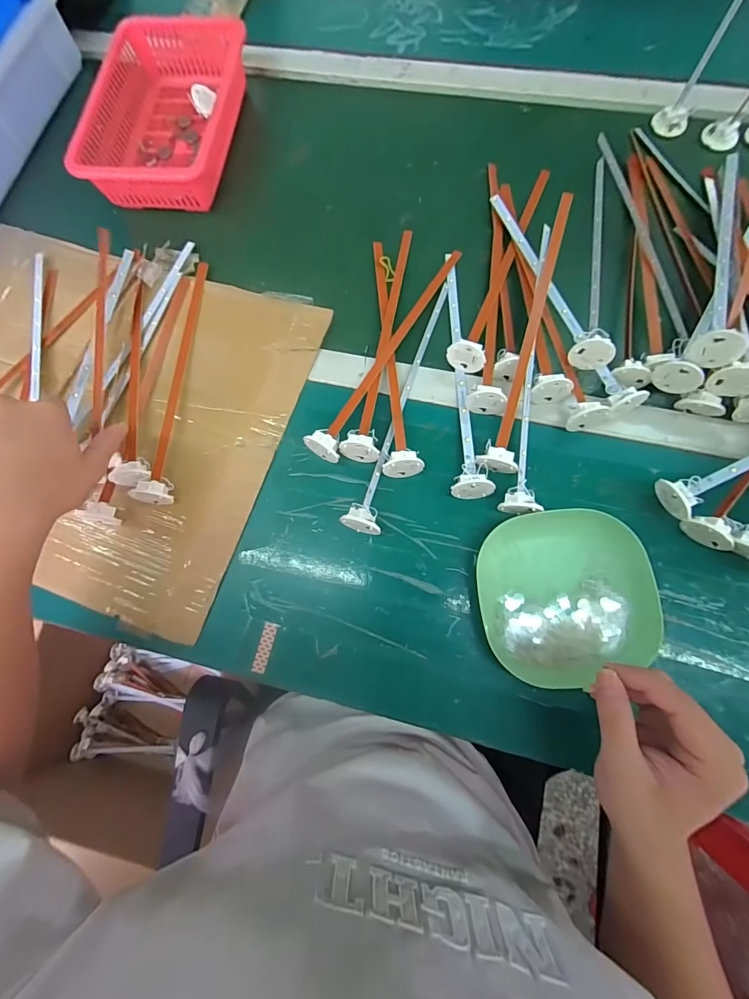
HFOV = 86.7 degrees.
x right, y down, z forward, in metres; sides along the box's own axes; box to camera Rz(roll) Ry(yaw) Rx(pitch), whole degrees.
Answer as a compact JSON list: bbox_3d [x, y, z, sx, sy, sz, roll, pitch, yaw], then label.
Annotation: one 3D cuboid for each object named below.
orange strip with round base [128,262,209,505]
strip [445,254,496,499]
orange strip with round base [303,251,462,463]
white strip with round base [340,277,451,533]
[{"bbox_3d":[-0.208,-0.138,0.416,0.030,0.030,0.290,2,76,4],"label":"orange strip with round base"},{"bbox_3d":[0.095,-0.139,0.402,0.035,0.036,0.279,1,76,4],"label":"strip"},{"bbox_3d":[0.023,-0.160,0.412,0.032,0.033,0.285,30,80,10],"label":"orange strip with round base"},{"bbox_3d":[0.028,-0.104,0.397,0.033,0.033,0.285,15,78,7],"label":"white strip with round base"}]

